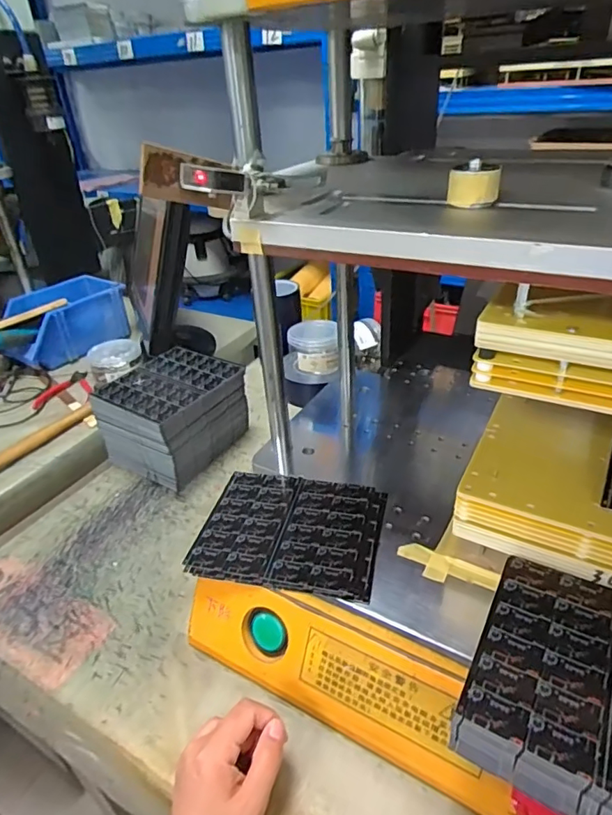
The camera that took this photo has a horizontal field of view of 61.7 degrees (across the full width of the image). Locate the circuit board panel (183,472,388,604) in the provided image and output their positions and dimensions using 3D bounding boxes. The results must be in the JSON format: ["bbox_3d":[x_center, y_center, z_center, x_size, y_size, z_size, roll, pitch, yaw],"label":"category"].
[{"bbox_3d":[-0.014,0.123,0.525,0.176,0.005,0.147,5,34,14],"label":"circuit board panel"}]

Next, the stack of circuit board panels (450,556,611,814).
[{"bbox_3d":[0.206,0.198,0.349,0.166,0.048,0.150,17,39,29],"label":"stack of circuit board panels"}]

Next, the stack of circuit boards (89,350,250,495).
[{"bbox_3d":[-0.186,0.010,0.747,0.131,0.133,0.167,18,39,30],"label":"stack of circuit boards"}]

